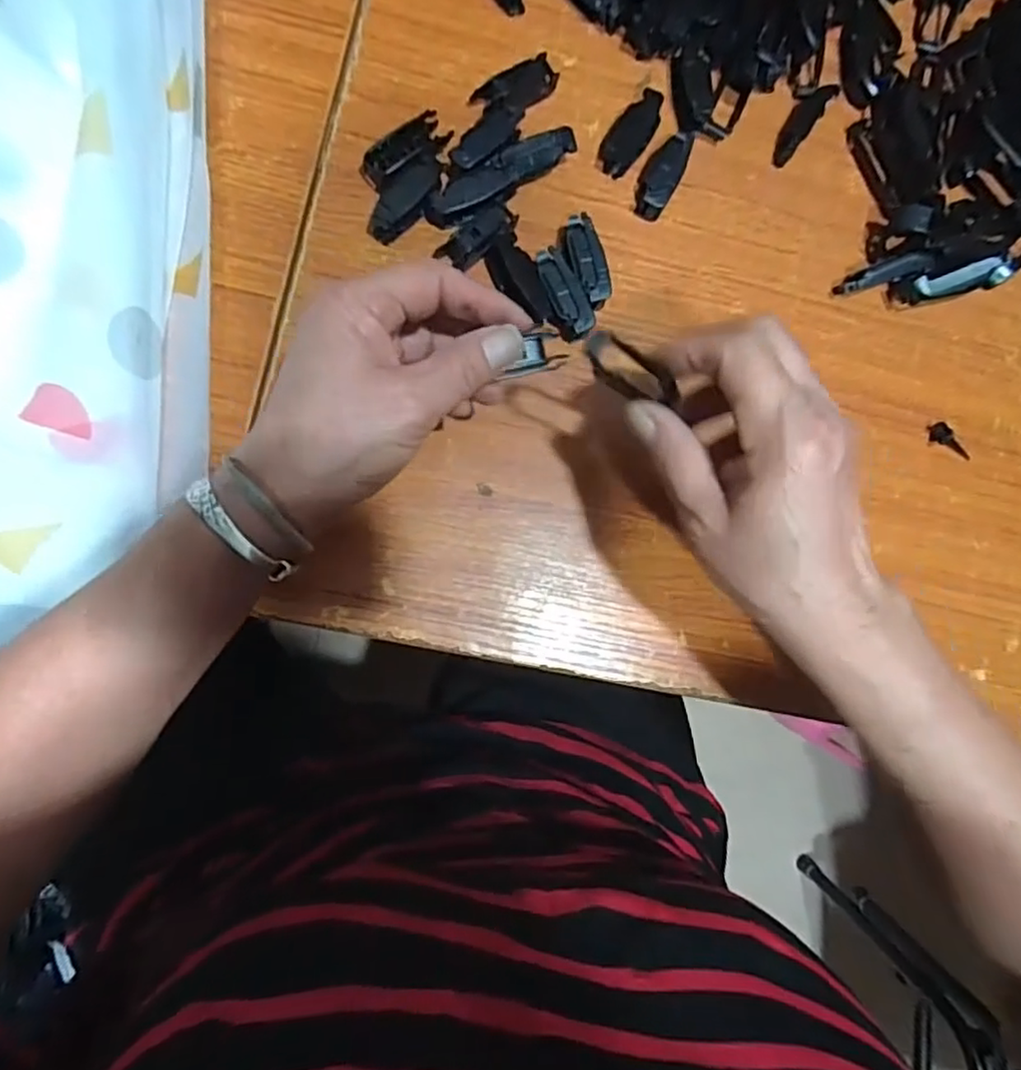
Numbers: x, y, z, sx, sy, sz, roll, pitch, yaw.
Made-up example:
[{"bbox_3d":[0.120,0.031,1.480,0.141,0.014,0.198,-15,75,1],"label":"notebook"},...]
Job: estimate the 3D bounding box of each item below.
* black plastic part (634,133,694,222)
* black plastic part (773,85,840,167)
[{"bbox_3d":[0.086,-0.205,0.362,0.020,0.017,0.047,26,82,-5],"label":"black plastic part"},{"bbox_3d":[0.173,-0.247,0.382,0.015,0.012,0.055,37,81,-4],"label":"black plastic part"}]

